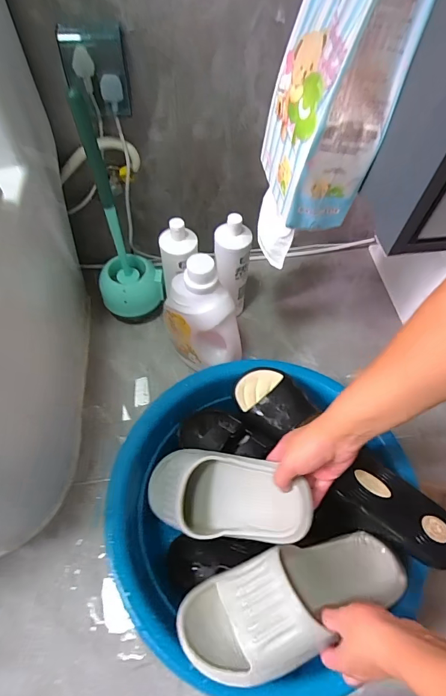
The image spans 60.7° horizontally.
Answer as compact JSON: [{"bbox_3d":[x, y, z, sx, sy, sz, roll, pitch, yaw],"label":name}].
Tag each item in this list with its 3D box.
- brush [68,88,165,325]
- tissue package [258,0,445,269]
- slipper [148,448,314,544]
[{"bbox_3d":[-0.199,-0.210,0.748,0.131,0.421,0.111,-19,61,-15],"label":"brush"},{"bbox_3d":[0.130,-0.320,0.439,0.111,0.452,0.150,-1,58,-5],"label":"tissue package"},{"bbox_3d":[-0.005,0.201,0.529,0.260,0.080,0.107,-1,73,26],"label":"slipper"}]

